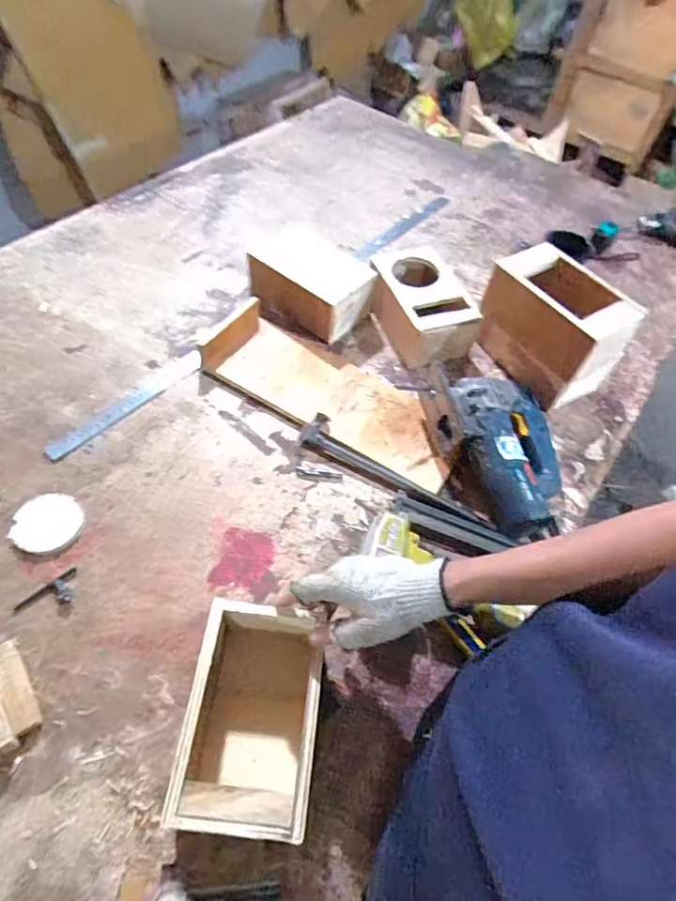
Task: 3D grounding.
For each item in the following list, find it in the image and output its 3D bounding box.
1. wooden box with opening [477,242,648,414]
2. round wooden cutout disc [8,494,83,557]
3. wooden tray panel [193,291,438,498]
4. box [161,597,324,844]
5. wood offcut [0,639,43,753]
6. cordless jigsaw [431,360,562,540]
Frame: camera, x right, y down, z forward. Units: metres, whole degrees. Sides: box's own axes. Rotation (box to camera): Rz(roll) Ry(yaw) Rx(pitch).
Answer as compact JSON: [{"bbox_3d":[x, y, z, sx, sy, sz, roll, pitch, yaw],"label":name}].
[{"bbox_3d":[0.328,-0.184,0.810,0.137,0.175,0.194,-31,63,-25],"label":"wooden box with opening"},{"bbox_3d":[-0.359,0.089,0.646,0.073,0.004,0.080,10,54,-15],"label":"round wooden cutout disc"},{"bbox_3d":[-0.011,-0.097,0.808,0.425,0.045,0.155,28,56,13],"label":"wooden tray panel"},{"bbox_3d":[-0.081,0.260,0.516,0.118,0.091,0.186,6,57,1],"label":"box"},{"bbox_3d":[-0.345,0.250,0.540,0.041,0.033,0.103,-26,61,-23],"label":"wood offcut"},{"bbox_3d":[0.227,-0.002,0.731,0.178,0.079,0.236,2,54,-5],"label":"cordless jigsaw"}]

